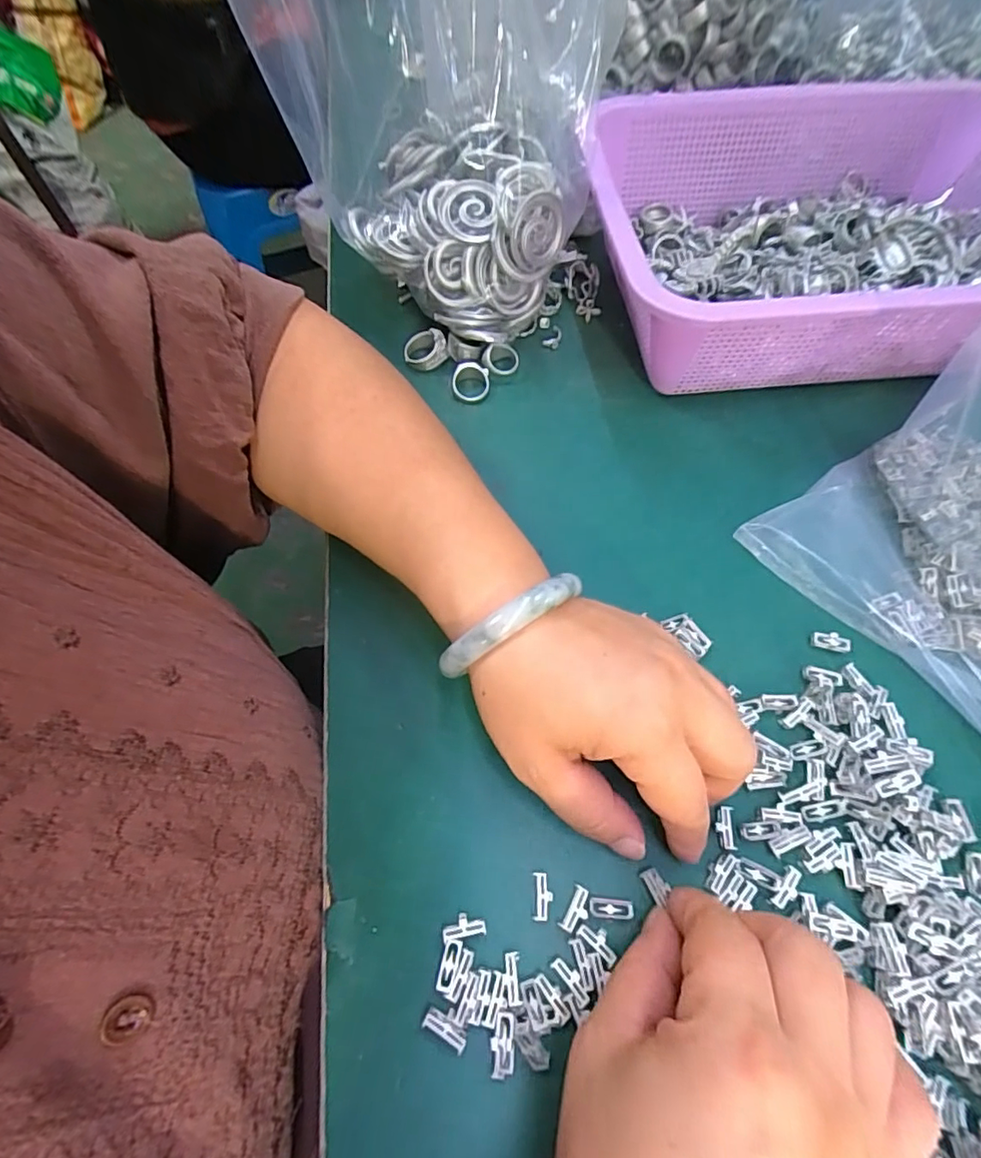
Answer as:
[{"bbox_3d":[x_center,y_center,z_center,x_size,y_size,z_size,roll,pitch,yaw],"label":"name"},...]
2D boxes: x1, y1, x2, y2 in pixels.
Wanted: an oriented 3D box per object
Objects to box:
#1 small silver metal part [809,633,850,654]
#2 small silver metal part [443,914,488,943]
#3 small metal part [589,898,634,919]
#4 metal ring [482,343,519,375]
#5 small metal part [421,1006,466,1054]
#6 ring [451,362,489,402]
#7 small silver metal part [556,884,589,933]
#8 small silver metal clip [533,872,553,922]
[{"bbox_3d":[0.164,0.030,0.258,0.017,0.006,0.008,12,63,8],"label":"small silver metal part"},{"bbox_3d":[-0.010,0.132,0.205,0.016,0.005,0.008,-10,62,-3],"label":"small silver metal part"},{"bbox_3d":[0.046,0.127,0.206,0.017,0.004,0.007,4,62,4],"label":"small metal part"},{"bbox_3d":[0.006,-0.140,0.341,0.023,0.006,0.018,6,103,-11],"label":"metal ring"},{"bbox_3d":[-0.016,0.160,0.190,0.016,0.005,0.007,26,66,15],"label":"small metal part"},{"bbox_3d":[-0.012,-0.123,0.337,0.024,0.006,0.024,0,89,-14],"label":"ring"},{"bbox_3d":[0.033,0.126,0.205,0.008,0.004,0.016,28,67,16],"label":"small silver metal part"},{"bbox_3d":[0.020,0.123,0.208,0.007,0.004,0.016,2,62,4],"label":"small silver metal clip"}]

